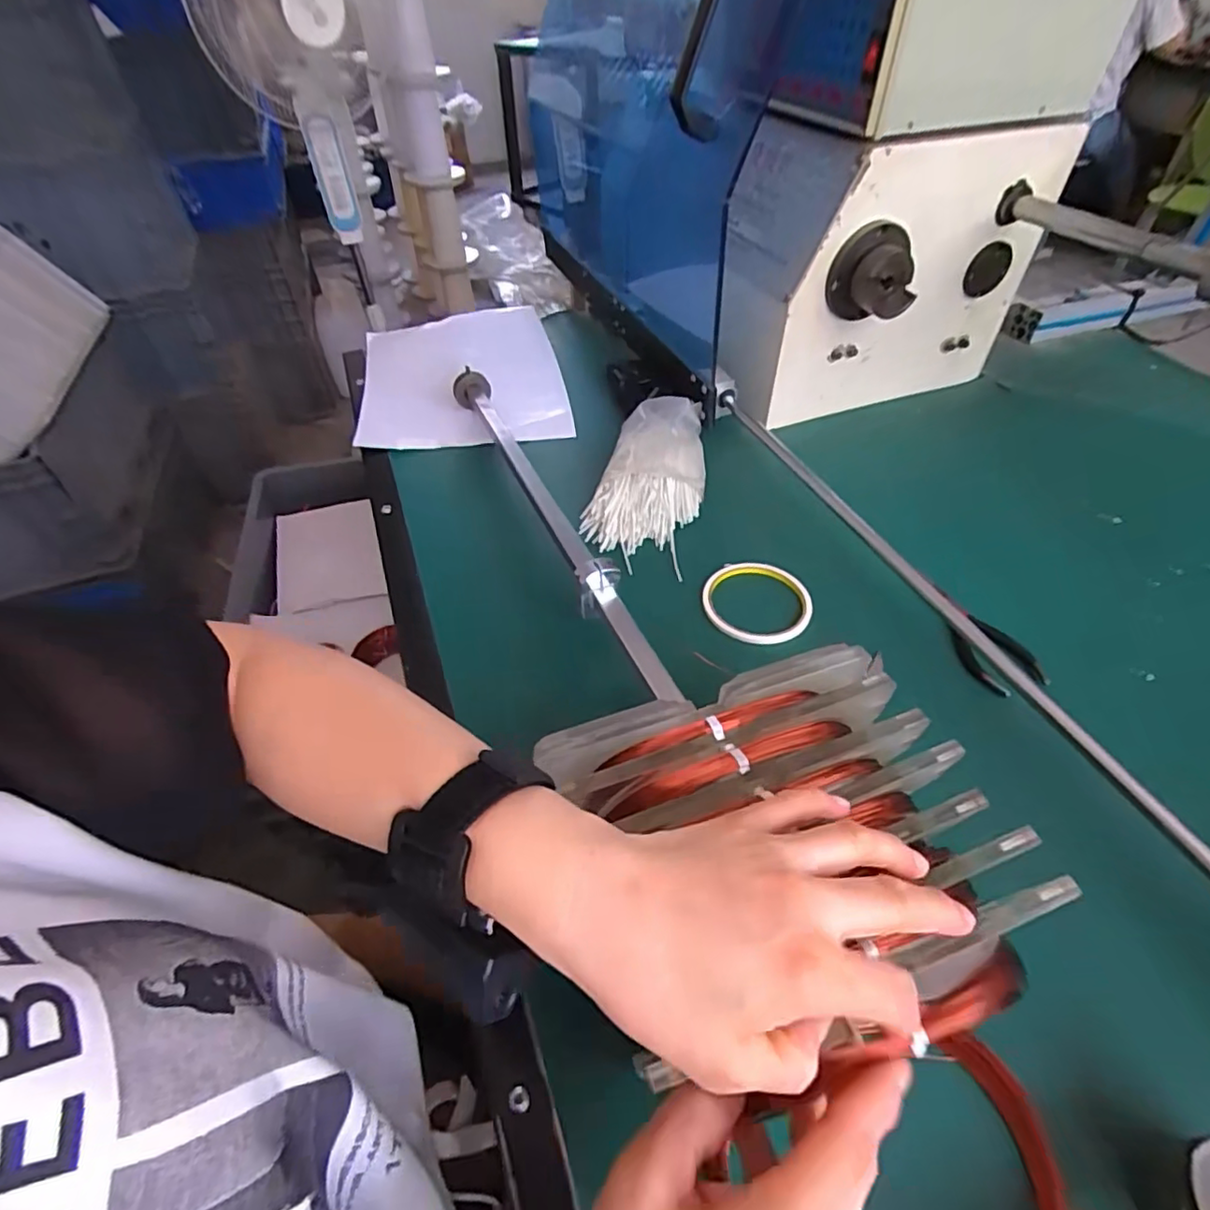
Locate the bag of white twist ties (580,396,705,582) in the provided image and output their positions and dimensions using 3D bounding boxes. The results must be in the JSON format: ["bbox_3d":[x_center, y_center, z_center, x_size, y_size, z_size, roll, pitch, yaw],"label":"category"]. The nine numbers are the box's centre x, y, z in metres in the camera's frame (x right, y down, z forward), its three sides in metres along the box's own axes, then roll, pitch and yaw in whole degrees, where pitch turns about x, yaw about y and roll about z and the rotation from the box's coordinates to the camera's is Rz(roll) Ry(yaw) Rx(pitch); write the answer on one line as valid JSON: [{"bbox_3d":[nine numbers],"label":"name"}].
[{"bbox_3d":[0.046,-0.128,0.605,0.105,0.049,0.216,11,49,12],"label":"bag of white twist ties"}]

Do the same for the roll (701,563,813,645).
[{"bbox_3d":[0.127,-0.001,0.510,0.086,0.014,0.085,-1,48,1],"label":"roll"}]

